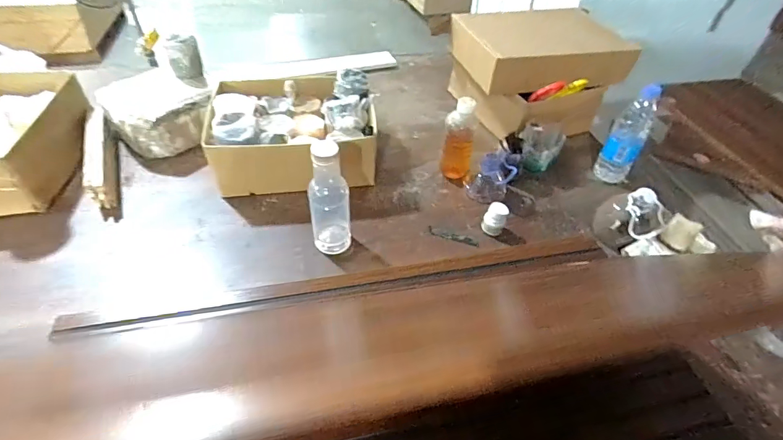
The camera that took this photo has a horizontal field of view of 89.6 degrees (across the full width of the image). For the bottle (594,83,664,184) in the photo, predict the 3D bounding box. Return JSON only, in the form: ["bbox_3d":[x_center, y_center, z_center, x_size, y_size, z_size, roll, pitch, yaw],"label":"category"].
[{"bbox_3d":[0.495,-0.168,0.831,0.069,0.215,0.055,27,49,21],"label":"bottle"}]

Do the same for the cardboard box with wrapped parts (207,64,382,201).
[{"bbox_3d":[-0.199,-0.190,0.836,0.322,0.150,0.275,-3,45,-7],"label":"cardboard box with wrapped parts"}]

